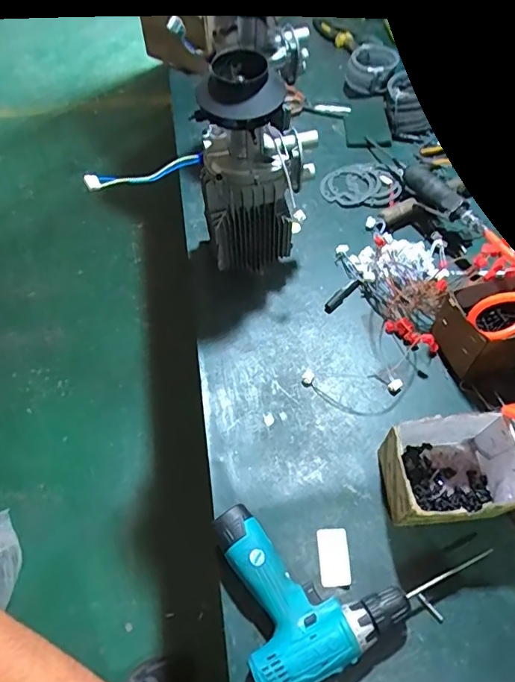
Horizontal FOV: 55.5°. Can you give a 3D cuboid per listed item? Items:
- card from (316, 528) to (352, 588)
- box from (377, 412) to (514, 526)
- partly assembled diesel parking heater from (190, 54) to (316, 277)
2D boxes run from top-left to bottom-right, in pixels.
[{"bbox_3d":[0.094,0.266,0.603,0.038,0.004,0.066,-2,59,-2],"label":"card"},{"bbox_3d":[0.235,0.163,0.606,0.143,0.103,0.120,-2,59,-2],"label":"box"},{"bbox_3d":[-0.005,-0.230,0.702,0.158,0.302,0.104,8,59,4],"label":"partly assembled diesel parking heater"}]

